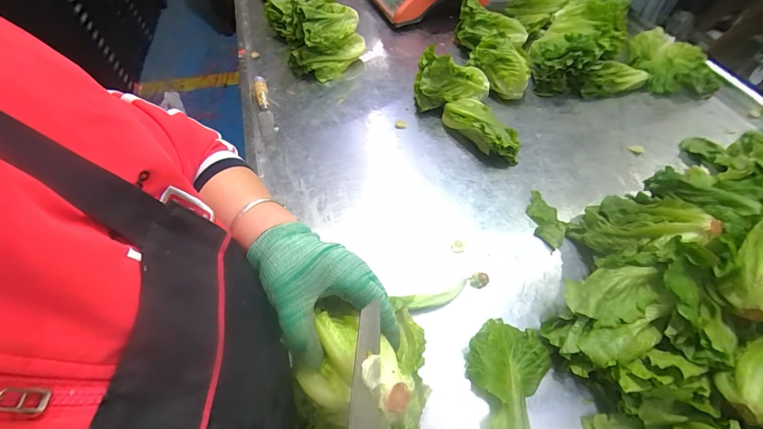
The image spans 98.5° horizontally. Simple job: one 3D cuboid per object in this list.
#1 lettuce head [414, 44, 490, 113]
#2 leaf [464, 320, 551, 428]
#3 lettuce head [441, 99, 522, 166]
[{"bbox_3d":[0.147,-0.267,0.662,0.150,0.110,0.061,0,55,-2],"label":"lettuce head"},{"bbox_3d":[0.138,0.226,0.377,0.095,0.030,0.205,16,56,9],"label":"leaf"},{"bbox_3d":[0.191,-0.166,0.629,0.073,0.058,0.171,-27,60,-19],"label":"lettuce head"}]

